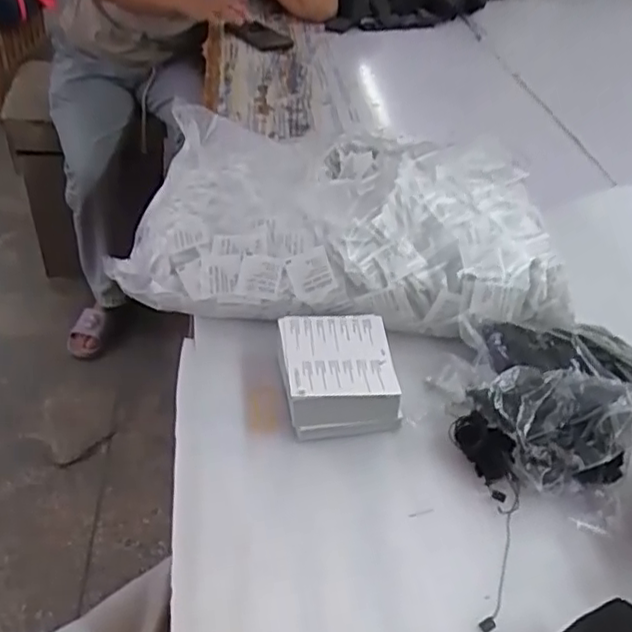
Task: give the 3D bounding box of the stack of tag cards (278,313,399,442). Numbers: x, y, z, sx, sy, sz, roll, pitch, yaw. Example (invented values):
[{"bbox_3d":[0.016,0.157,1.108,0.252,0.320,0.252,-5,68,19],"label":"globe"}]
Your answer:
[{"bbox_3d":[0.018,0.051,0.569,0.094,0.052,0.106,-2,40,-9],"label":"stack of tag cards"}]

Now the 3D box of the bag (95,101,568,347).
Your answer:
[{"bbox_3d":[0.027,-0.104,0.699,0.427,0.094,0.288,5,40,0],"label":"bag"}]

